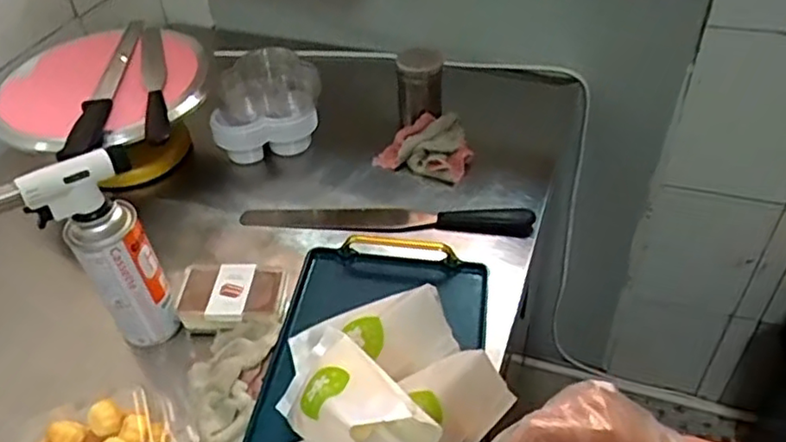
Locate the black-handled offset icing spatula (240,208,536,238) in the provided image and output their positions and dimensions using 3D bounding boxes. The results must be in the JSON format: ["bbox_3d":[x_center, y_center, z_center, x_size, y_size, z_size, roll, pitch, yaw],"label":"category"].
[{"bbox_3d":[-0.011,-0.001,0.839,0.370,0.027,0.041,3,43,8],"label":"black-handled offset icing spatula"}]

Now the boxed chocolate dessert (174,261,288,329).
[{"bbox_3d":[-0.177,0.081,0.713,0.108,0.036,0.071,-1,43,4],"label":"boxed chocolate dessert"}]

